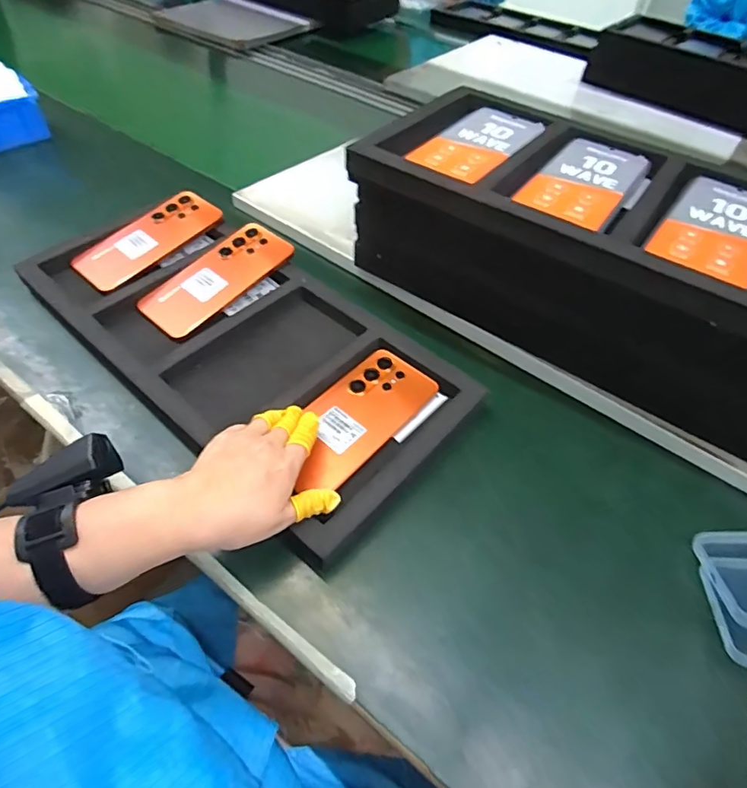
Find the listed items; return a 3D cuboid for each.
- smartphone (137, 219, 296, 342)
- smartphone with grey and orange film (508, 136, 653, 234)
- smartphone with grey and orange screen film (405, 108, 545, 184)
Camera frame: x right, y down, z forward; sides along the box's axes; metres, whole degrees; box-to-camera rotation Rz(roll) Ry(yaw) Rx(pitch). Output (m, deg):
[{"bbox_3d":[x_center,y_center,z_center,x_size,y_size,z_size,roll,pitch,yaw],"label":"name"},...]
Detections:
[{"bbox_3d":[-0.172,-0.130,0.553,0.079,0.008,0.171,37,67,22],"label":"smartphone"},{"bbox_3d":[0.192,-0.193,0.445,0.074,0.007,0.151,32,55,20],"label":"smartphone with grey and orange film"},{"bbox_3d":[0.104,-0.244,0.479,0.075,0.008,0.151,31,54,20],"label":"smartphone with grey and orange screen film"}]

